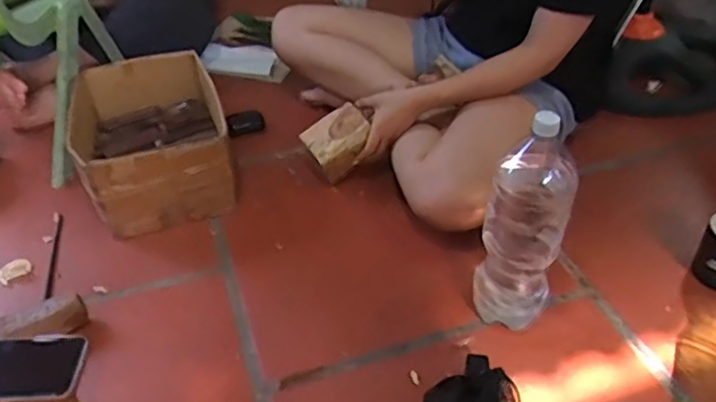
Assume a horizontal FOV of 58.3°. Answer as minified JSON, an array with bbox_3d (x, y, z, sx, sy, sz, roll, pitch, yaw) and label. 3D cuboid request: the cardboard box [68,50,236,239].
[{"bbox_3d":[-0.366,-0.112,1.139,0.245,0.136,0.320,-15,43,-14],"label":"cardboard box"}]

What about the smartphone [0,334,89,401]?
[{"bbox_3d":[-0.371,0.179,0.681,0.153,0.015,0.071,-2,63,-3],"label":"smartphone"}]

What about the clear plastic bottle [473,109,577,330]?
[{"bbox_3d":[0.219,0.031,0.843,0.103,0.315,0.091,10,42,14],"label":"clear plastic bottle"}]

